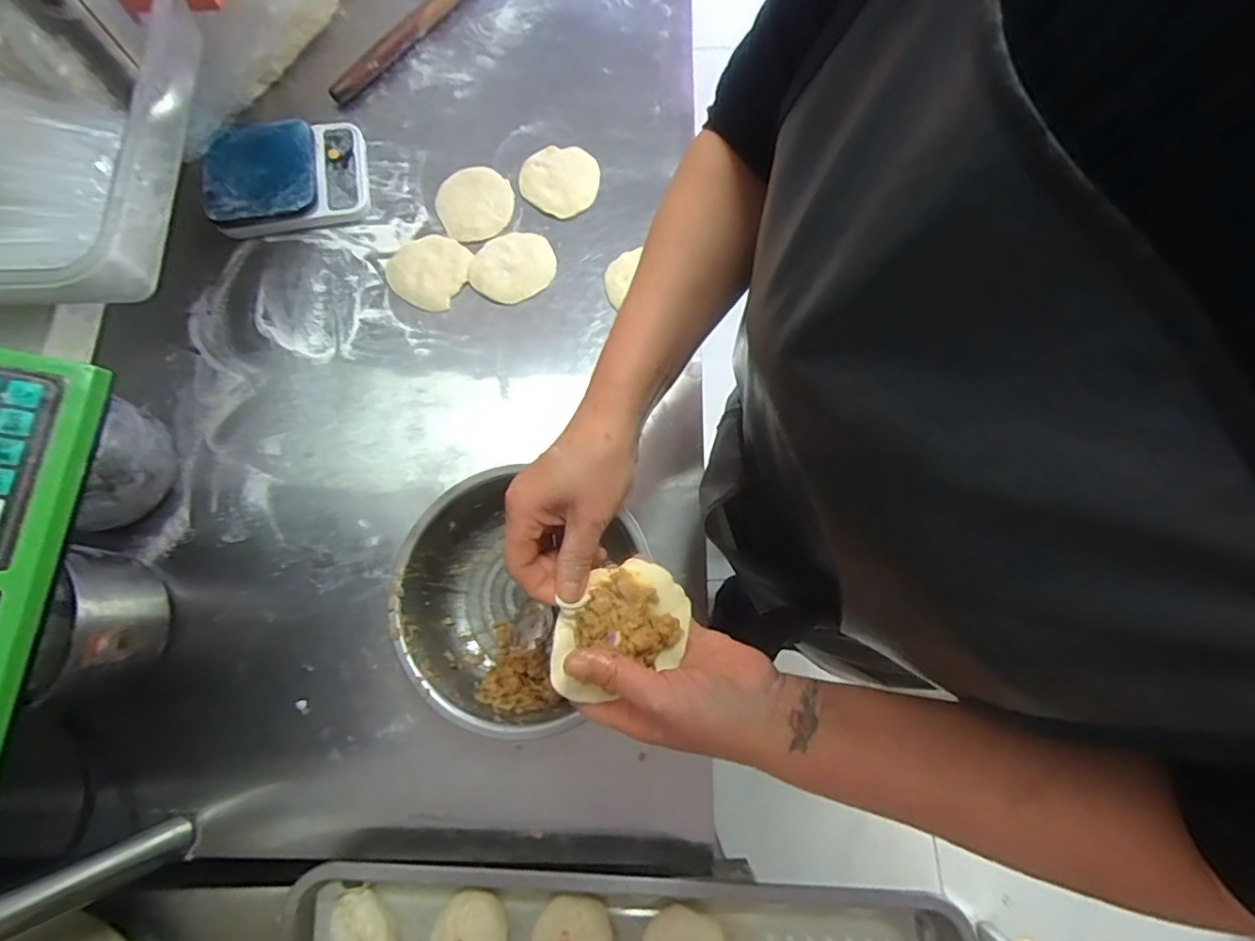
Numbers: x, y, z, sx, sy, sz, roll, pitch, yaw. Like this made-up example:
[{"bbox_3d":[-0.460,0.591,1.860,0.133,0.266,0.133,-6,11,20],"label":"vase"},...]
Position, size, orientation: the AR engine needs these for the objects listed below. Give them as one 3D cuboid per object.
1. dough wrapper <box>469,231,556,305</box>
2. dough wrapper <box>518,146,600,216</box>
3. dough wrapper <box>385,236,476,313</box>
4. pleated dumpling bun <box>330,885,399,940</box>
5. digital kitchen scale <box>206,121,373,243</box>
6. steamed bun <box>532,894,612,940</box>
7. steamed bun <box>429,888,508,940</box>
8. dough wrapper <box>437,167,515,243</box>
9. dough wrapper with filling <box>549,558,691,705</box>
[{"bbox_3d":[-0.138,-0.244,0.691,0.100,0.007,0.085,-26,77,-6],"label":"dough wrapper"},{"bbox_3d":[-0.085,-0.363,0.720,0.096,0.008,0.096,1,80,-4],"label":"dough wrapper"},{"bbox_3d":[-0.237,-0.241,0.692,0.093,0.008,0.093,0,75,1],"label":"dough wrapper"},{"bbox_3d":[-0.225,0.414,0.507,0.045,0.036,0.093,-39,80,-8],"label":"pleated dumpling bun"},{"bbox_3d":[-0.413,-0.359,0.707,0.181,0.046,0.135,-10,76,-2],"label":"digital kitchen scale"},{"bbox_3d":[-0.048,0.407,0.508,0.064,0.038,0.062,0,75,1],"label":"steamed bun"},{"bbox_3d":[-0.136,0.403,0.506,0.061,0.040,0.061,0,75,1],"label":"steamed bun"},{"bbox_3d":[-0.187,-0.330,0.711,0.091,0.012,0.097,0,79,0],"label":"dough wrapper"},{"bbox_3d":[-0.008,0.102,0.378,0.099,0.025,0.069,-25,80,-5],"label":"dough wrapper with filling"}]

